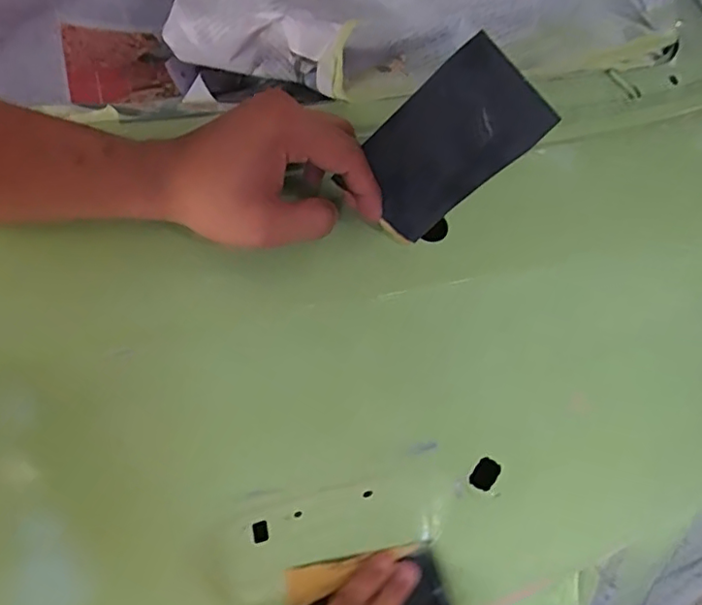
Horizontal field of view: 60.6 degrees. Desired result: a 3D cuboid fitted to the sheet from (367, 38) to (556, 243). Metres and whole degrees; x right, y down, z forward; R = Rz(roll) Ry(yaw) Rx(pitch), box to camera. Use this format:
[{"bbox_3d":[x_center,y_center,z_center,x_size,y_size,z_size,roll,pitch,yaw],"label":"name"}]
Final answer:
[{"bbox_3d":[0.052,-0.091,0.353,0.066,0.115,0.022,50,35,-3],"label":"sheet"}]

